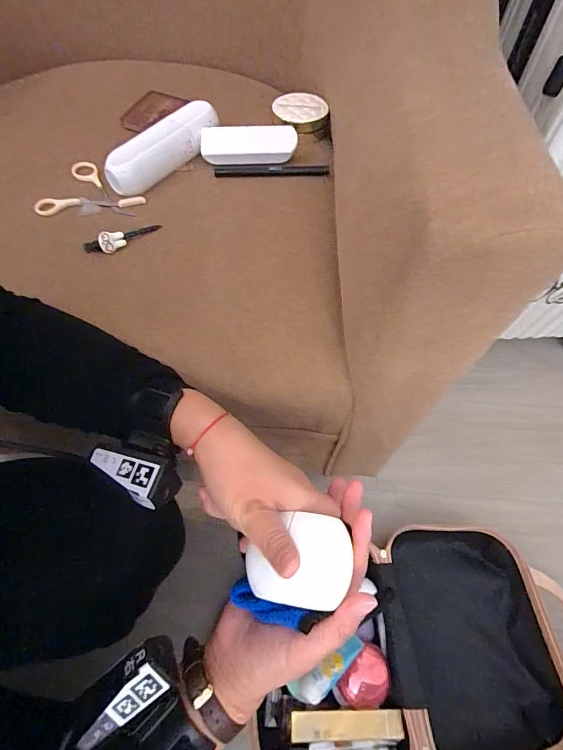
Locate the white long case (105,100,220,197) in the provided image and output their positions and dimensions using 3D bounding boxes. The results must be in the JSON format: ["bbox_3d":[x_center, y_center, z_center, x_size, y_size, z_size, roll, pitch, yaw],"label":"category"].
[{"bbox_3d":[-0.143,-0.278,0.459,0.044,0.039,0.158,37,67,18],"label":"white long case"}]

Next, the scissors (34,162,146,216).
[{"bbox_3d":[-0.226,-0.226,0.453,0.119,0.012,0.083,-2,61,-1],"label":"scissors"}]

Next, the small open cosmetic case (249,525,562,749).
[{"bbox_3d":[0.203,0.399,0.559,0.474,0.086,0.292,-4,61,-3],"label":"small open cosmetic case"}]

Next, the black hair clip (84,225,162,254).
[{"bbox_3d":[-0.173,-0.152,0.406,0.082,0.018,0.015,-29,65,-15],"label":"black hair clip"}]

